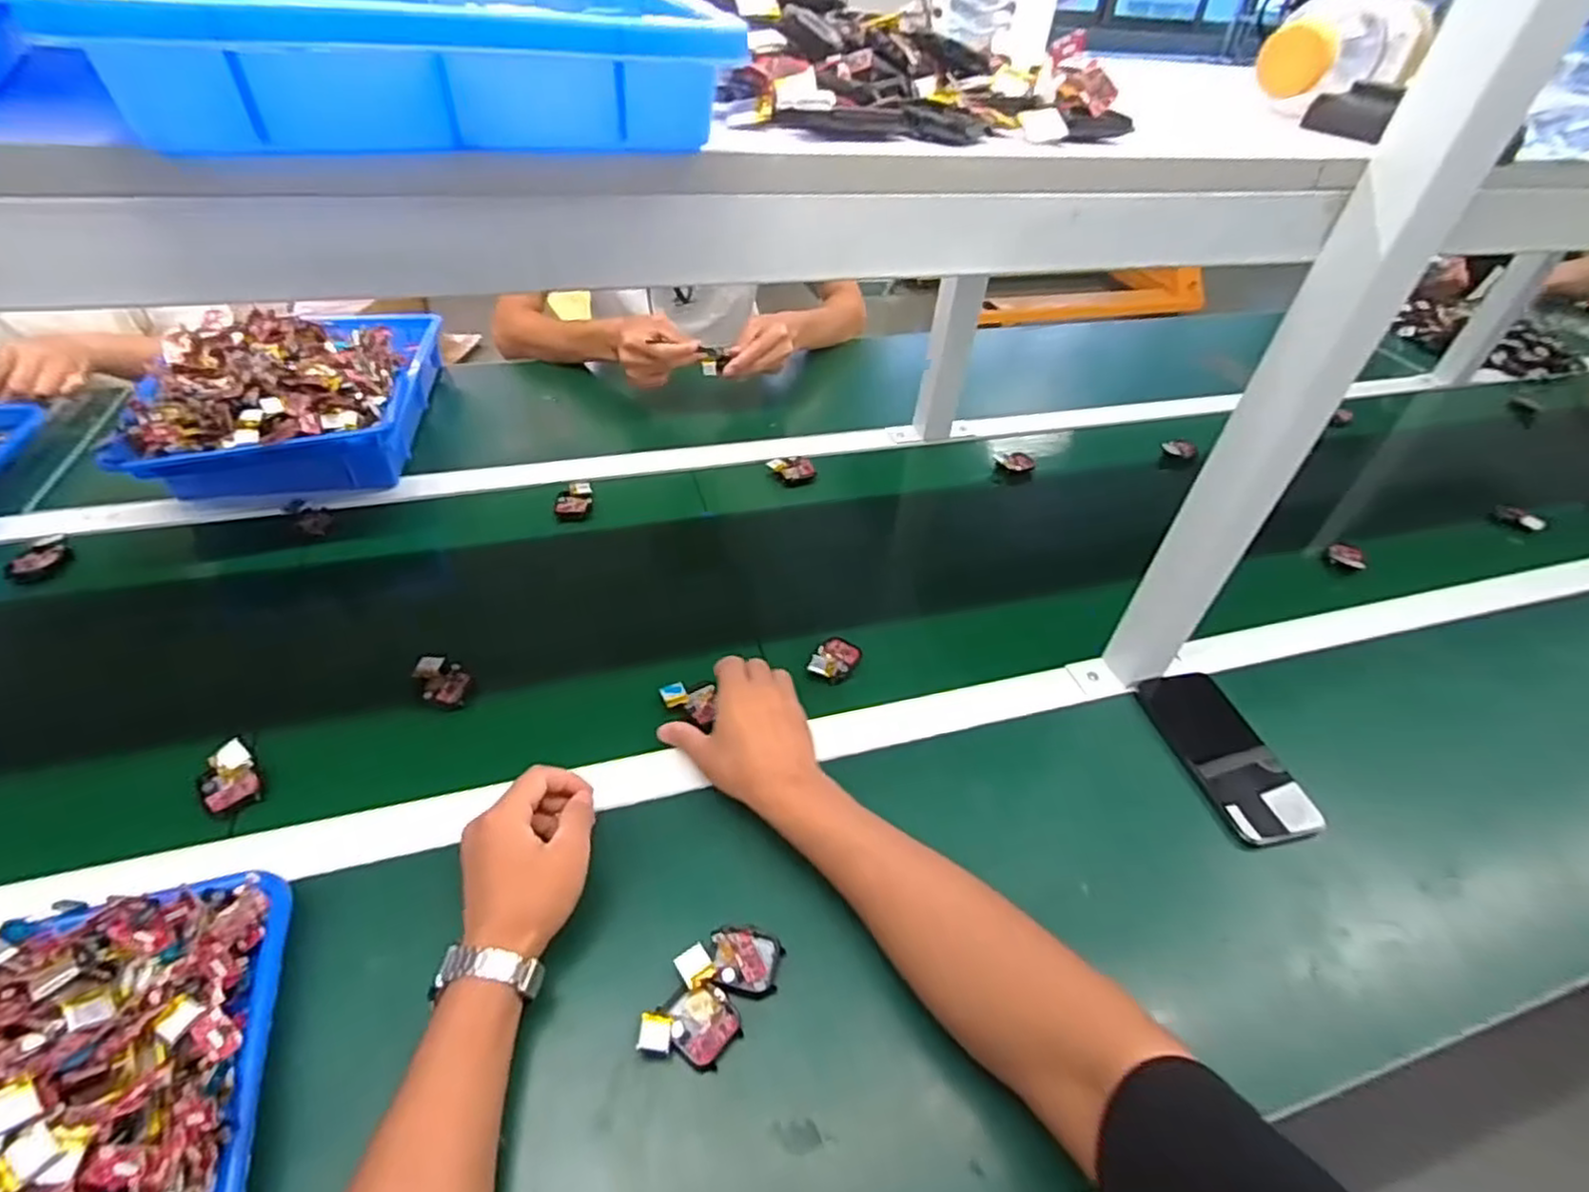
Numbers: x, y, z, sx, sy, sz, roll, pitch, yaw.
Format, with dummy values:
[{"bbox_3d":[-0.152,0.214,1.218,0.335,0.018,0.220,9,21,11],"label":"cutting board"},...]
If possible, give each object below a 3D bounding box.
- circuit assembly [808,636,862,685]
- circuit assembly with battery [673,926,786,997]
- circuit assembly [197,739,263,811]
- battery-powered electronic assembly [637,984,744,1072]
[{"bbox_3d":[0.039,0.056,0.656,0.038,0.009,0.057,23,46,18],"label":"circuit assembly"},{"bbox_3d":[-0.041,0.232,0.456,0.064,0.012,0.039,4,43,-1],"label":"circuit assembly with battery"},{"bbox_3d":[-0.419,0.132,0.524,0.035,0.016,0.052,-24,51,-27],"label":"circuit assembly"},{"bbox_3d":[-0.062,0.259,0.432,0.057,0.013,0.041,10,44,5],"label":"battery-powered electronic assembly"}]

